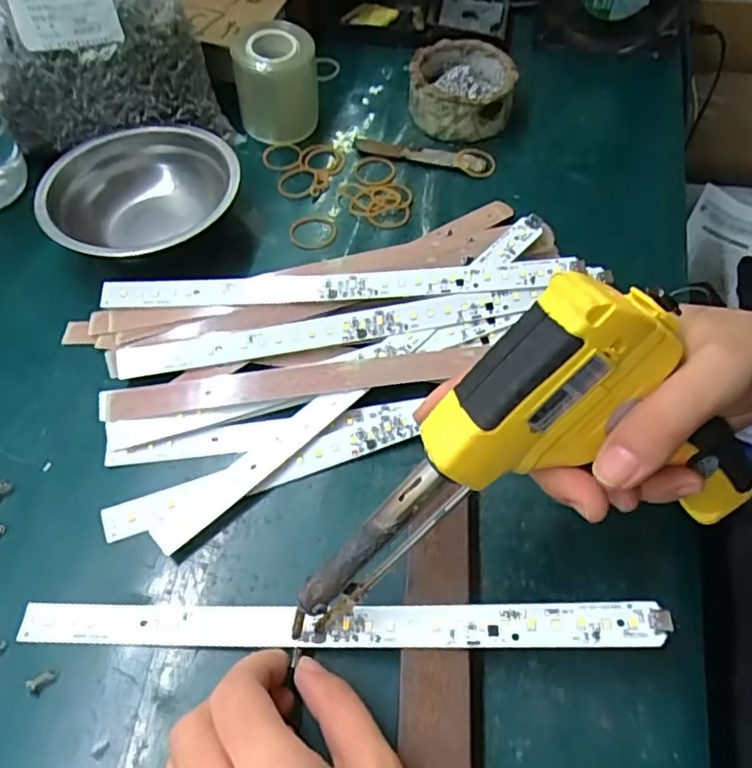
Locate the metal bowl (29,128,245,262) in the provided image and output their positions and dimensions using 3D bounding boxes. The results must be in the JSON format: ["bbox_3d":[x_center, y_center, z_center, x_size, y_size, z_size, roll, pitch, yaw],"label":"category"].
[{"bbox_3d":[-0.154,-0.122,0.419,0.127,0.044,0.127,-1,56,1],"label":"metal bowl"}]

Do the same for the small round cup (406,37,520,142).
[{"bbox_3d":[0.066,-0.232,0.478,0.077,0.035,0.085,4,56,4],"label":"small round cup"}]

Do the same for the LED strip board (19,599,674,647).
[{"bbox_3d":[-0.023,0.105,0.269,0.280,0.009,0.017,-3,56,9],"label":"LED strip board"}]

